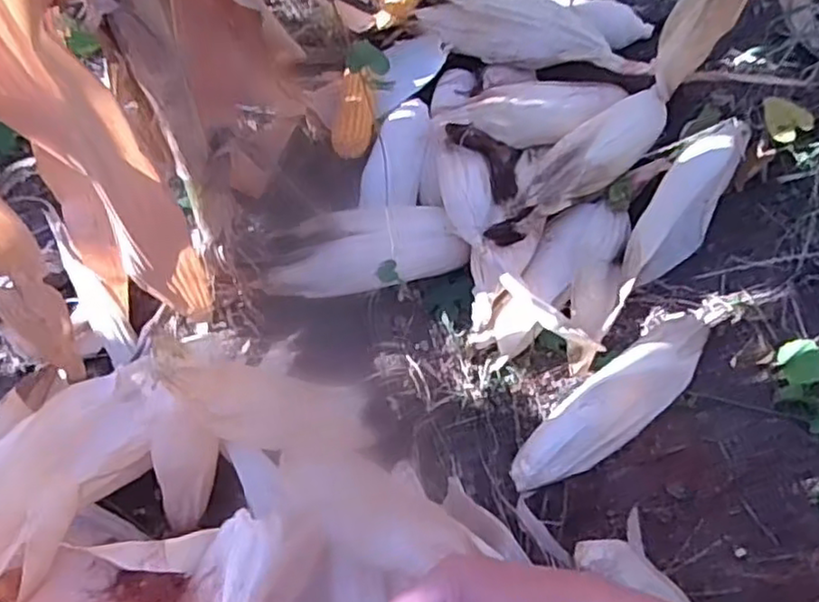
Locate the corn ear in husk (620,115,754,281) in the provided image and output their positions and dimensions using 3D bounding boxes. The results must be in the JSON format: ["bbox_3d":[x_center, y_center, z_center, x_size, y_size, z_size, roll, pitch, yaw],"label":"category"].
[{"bbox_3d":[0.293,-0.103,0.719,0.066,0.056,0.200,34,91,16],"label":"corn ear in husk"}]

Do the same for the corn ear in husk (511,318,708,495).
[{"bbox_3d":[0.203,0.102,0.677,0.246,0.059,0.071,-40,69,-1],"label":"corn ear in husk"}]

